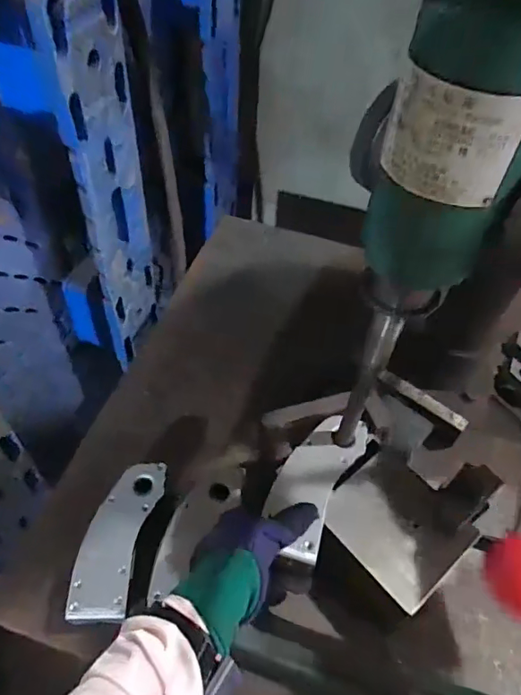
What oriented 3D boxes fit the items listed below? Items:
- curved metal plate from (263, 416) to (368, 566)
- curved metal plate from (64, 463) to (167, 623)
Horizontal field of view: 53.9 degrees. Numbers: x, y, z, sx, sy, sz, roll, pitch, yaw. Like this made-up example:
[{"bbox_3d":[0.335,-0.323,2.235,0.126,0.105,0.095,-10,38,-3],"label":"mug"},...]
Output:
[{"bbox_3d":[0.056,0.138,0.537,0.067,0.010,0.164,23,53,14],"label":"curved metal plate"},{"bbox_3d":[-0.163,0.213,0.581,0.067,0.012,0.177,10,52,5],"label":"curved metal plate"}]

